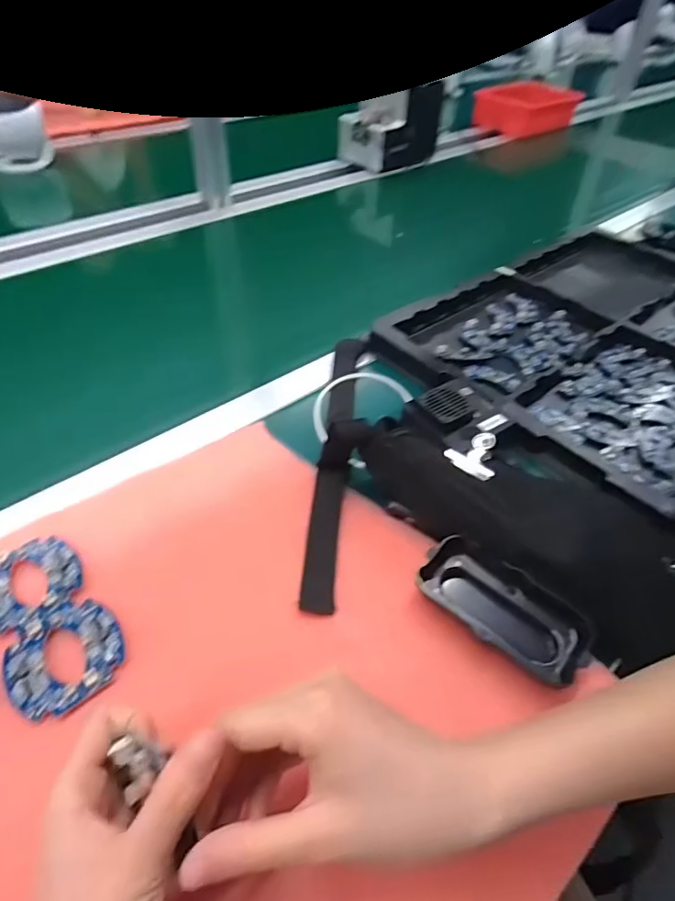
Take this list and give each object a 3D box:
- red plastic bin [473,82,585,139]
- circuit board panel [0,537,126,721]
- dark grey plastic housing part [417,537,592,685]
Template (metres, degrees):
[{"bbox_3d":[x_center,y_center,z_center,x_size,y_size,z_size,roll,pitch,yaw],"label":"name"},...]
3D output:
[{"bbox_3d":[0.495,-0.888,1.321,0.241,0.079,0.180,-28,53,-29],"label":"red plastic bin"},{"bbox_3d":[-0.188,0.108,0.329,0.065,0.006,0.124,-29,54,-29],"label":"circuit board panel"},{"bbox_3d":[0.109,0.106,0.340,0.110,0.026,0.049,32,51,25],"label":"dark grey plastic housing part"}]

